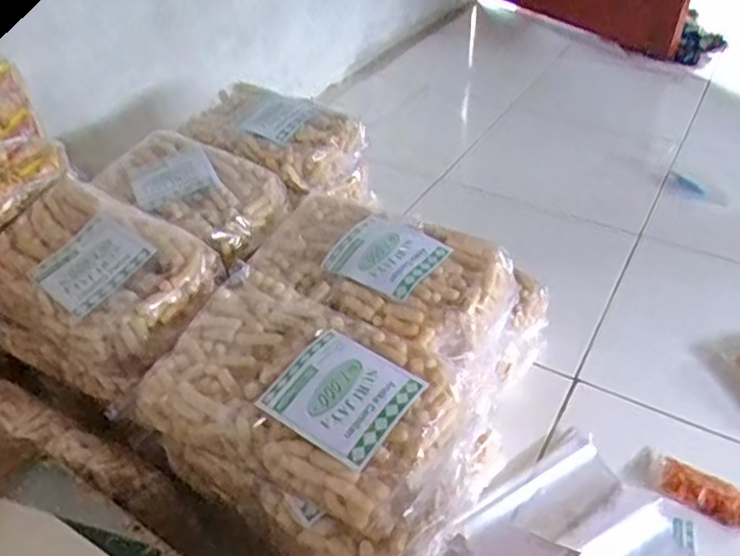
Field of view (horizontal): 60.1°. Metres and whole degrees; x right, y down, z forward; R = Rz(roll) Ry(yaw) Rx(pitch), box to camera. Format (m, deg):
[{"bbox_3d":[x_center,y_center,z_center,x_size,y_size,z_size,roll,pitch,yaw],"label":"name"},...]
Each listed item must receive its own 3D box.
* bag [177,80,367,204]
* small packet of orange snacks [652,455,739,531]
[{"bbox_3d":[-0.134,-0.187,0.889,0.252,0.092,0.152,21,44,25],"label":"bag"},{"bbox_3d":[0.389,0.247,0.730,0.110,0.020,0.053,19,43,23],"label":"small packet of orange snacks"}]

